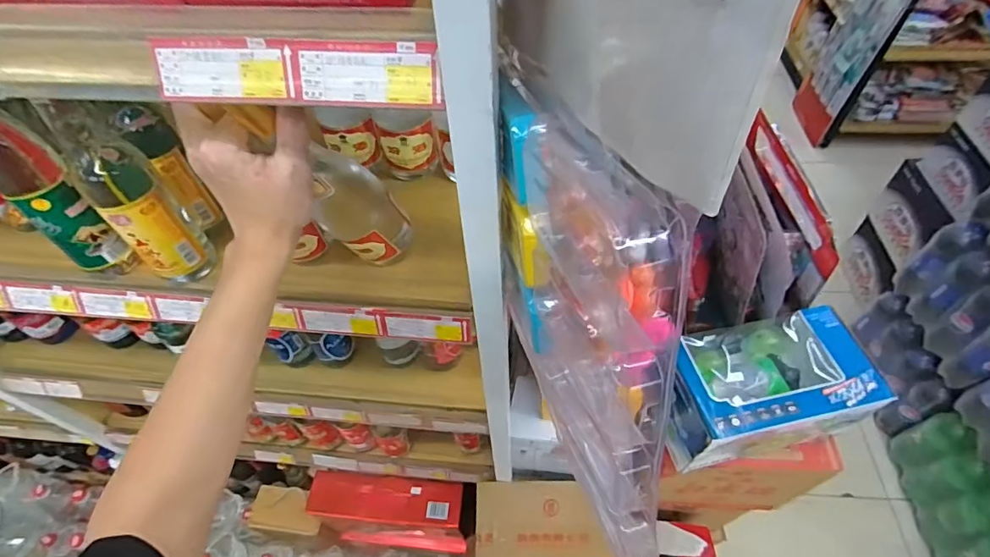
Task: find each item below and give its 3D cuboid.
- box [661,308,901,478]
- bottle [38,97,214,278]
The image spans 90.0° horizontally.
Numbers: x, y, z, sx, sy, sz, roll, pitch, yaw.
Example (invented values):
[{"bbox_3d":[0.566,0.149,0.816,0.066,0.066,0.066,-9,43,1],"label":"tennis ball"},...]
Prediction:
[{"bbox_3d":[0.412,0.164,0.788,0.279,0.132,0.178,-11,54,-5],"label":"box"},{"bbox_3d":[-0.366,-0.079,0.505,0.060,0.194,0.060,-36,60,-21],"label":"bottle"}]

